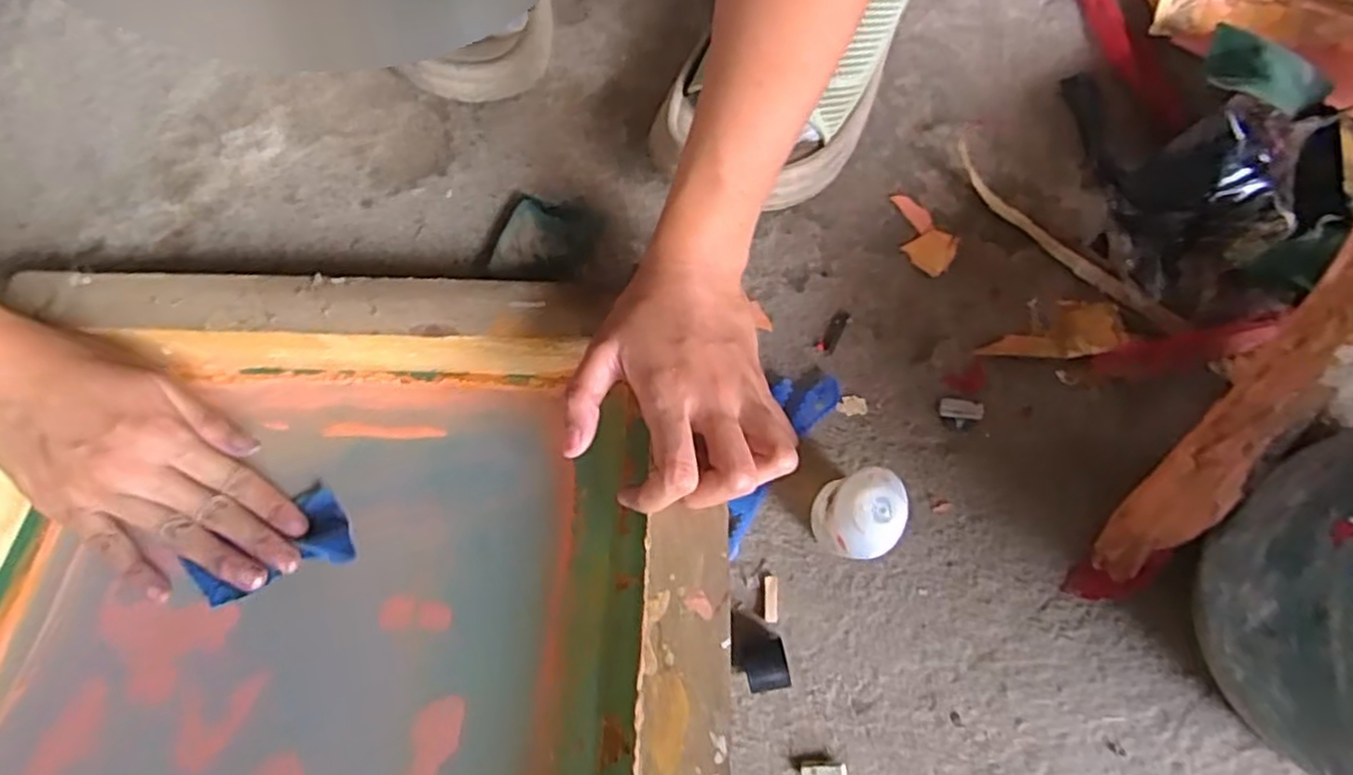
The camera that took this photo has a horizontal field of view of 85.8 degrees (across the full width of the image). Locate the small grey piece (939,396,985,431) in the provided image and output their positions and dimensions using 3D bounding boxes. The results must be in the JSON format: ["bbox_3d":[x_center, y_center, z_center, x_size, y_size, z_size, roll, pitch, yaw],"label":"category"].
[{"bbox_3d":[0.155,0.015,0.397,0.023,0.005,0.017,6,80,2],"label":"small grey piece"}]

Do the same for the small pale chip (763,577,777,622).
[{"bbox_3d":[0.049,0.109,0.378,0.007,0.004,0.023,3,80,1],"label":"small pale chip"}]

